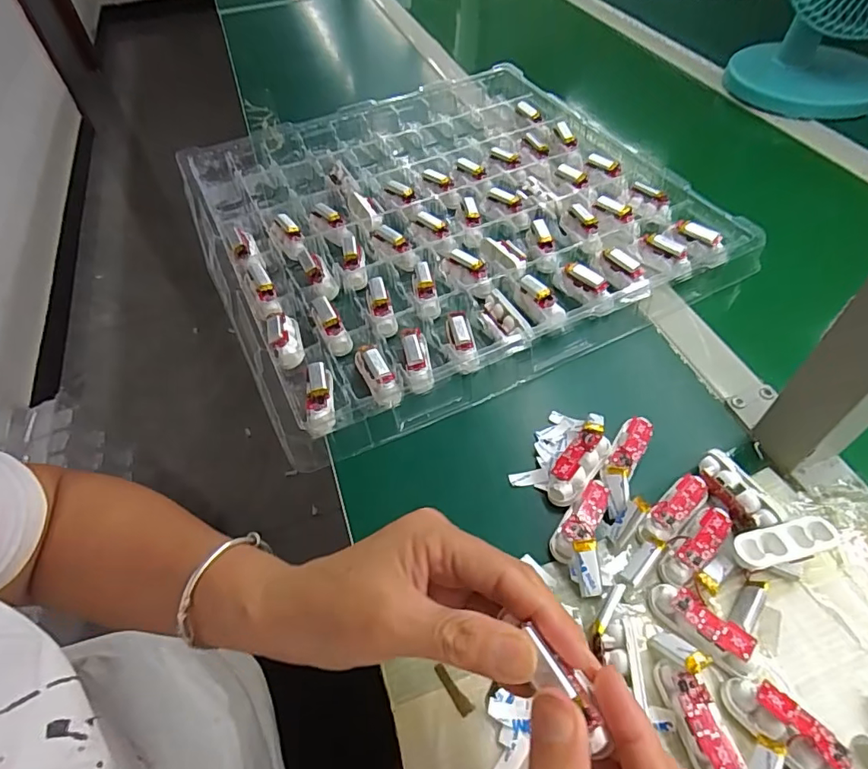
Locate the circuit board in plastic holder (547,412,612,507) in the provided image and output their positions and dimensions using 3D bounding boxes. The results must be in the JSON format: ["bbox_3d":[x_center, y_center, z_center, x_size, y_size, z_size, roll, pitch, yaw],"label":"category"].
[{"bbox_3d":[0.103,0.055,0.362,0.025,0.022,0.068,31,59,24],"label":"circuit board in plastic holder"}]

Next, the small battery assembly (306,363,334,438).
[{"bbox_3d":[-0.089,0.010,0.403,0.020,0.023,0.060,-8,52,-4],"label":"small battery assembly"}]

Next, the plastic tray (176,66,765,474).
[{"bbox_3d":[0.000,-0.184,0.548,0.452,0.041,0.457,-22,54,-14],"label":"plastic tray"}]

